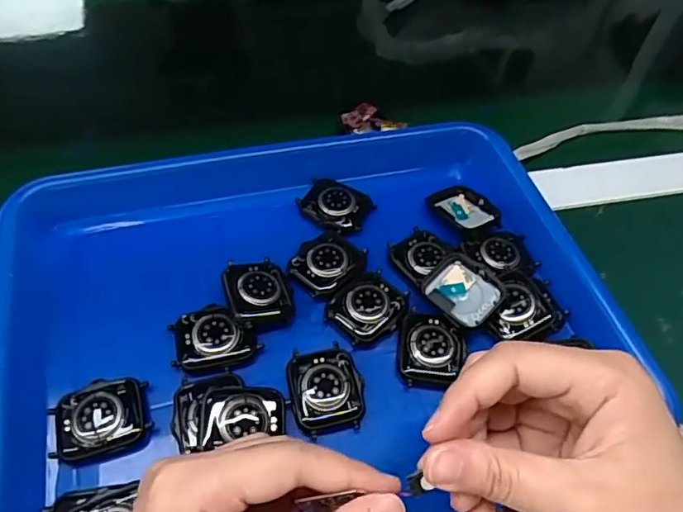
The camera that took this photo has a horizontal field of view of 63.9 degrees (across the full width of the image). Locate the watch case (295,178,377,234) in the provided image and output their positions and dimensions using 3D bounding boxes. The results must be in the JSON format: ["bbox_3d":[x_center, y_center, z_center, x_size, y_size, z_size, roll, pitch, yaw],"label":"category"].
[{"bbox_3d":[-0.004,-0.032,0.362,0.044,0.010,0.041,30,57,19],"label":"watch case"}]

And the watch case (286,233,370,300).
[{"bbox_3d":[-0.008,0.003,0.333,0.044,0.009,0.038,-36,62,-26],"label":"watch case"}]

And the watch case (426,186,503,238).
[{"bbox_3d":[0.083,-0.029,0.369,0.038,0.011,0.046,-22,47,-22],"label":"watch case"}]

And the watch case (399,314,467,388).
[{"bbox_3d":[0.050,0.051,0.301,0.035,0.007,0.043,8,53,3],"label":"watch case"}]

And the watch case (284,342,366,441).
[{"bbox_3d":[-0.008,0.068,0.287,0.037,0.010,0.044,-10,54,-10],"label":"watch case"}]

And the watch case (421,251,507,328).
[{"bbox_3d":[0.070,0.020,0.317,0.035,0.011,0.041,-37,63,-27],"label":"watch case"}]

